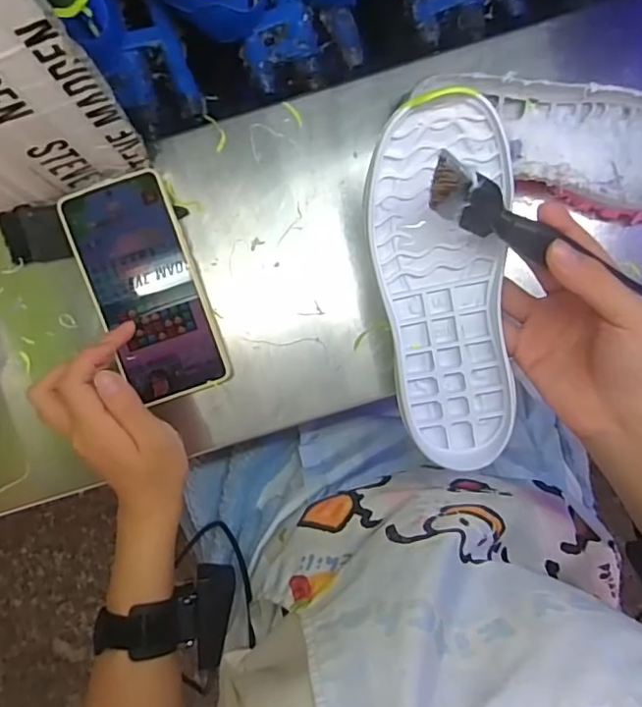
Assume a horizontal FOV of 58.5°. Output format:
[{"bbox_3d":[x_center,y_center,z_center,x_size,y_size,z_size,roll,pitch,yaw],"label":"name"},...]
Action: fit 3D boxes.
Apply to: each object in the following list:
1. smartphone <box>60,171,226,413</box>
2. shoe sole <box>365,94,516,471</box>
[{"bbox_3d":[-0.130,-0.048,0.435,0.077,0.011,0.165,-21,96,-1],"label":"smartphone"},{"bbox_3d":[0.078,-0.036,0.343,0.079,0.029,0.214,-9,105,-1],"label":"shoe sole"}]

